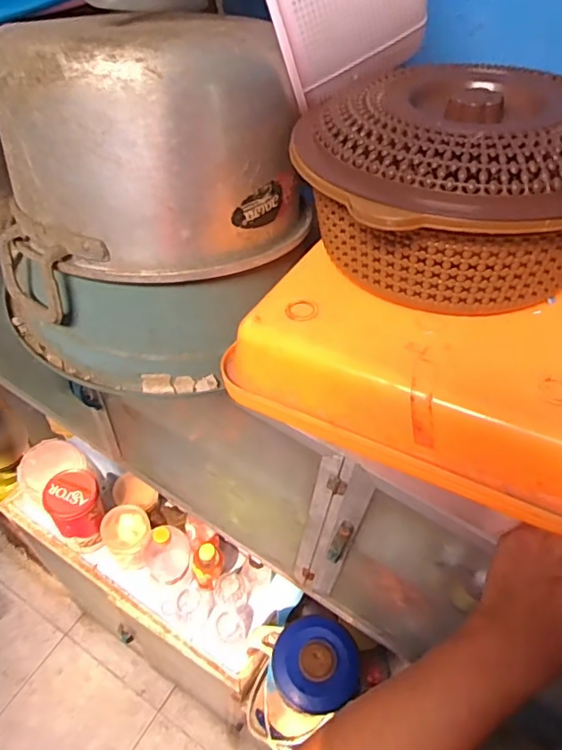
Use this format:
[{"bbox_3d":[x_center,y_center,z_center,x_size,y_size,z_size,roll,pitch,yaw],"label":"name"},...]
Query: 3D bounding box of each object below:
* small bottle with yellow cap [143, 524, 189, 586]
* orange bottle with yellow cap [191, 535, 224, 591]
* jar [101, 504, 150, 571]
[{"bbox_3d":[-0.219,0.343,1.030,0.092,0.180,0.087,2,53,-3],"label":"small bottle with yellow cap"},{"bbox_3d":[-0.140,0.367,1.050,0.064,0.126,0.069,2,53,-3],"label":"orange bottle with yellow cap"},{"bbox_3d":[-0.304,0.329,1.086,0.089,0.117,0.093,2,53,-3],"label":"jar"}]

